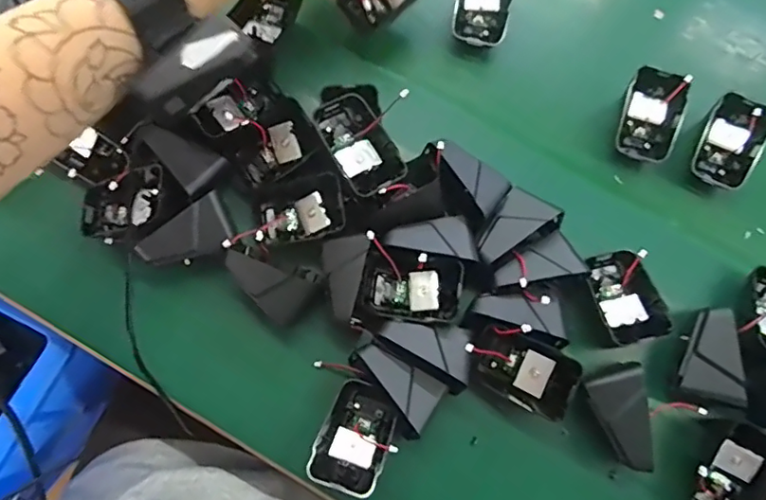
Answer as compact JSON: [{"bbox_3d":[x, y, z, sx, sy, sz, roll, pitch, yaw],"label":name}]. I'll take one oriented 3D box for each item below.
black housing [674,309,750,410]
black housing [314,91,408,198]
[{"bbox_3d":[0.226,0.074,0.374,0.039,0.026,0.062,10,80,26],"label":"black housing"},{"bbox_3d":[-0.016,-0.070,0.385,0.042,0.031,0.071,-30,80,-11],"label":"black housing"}]

